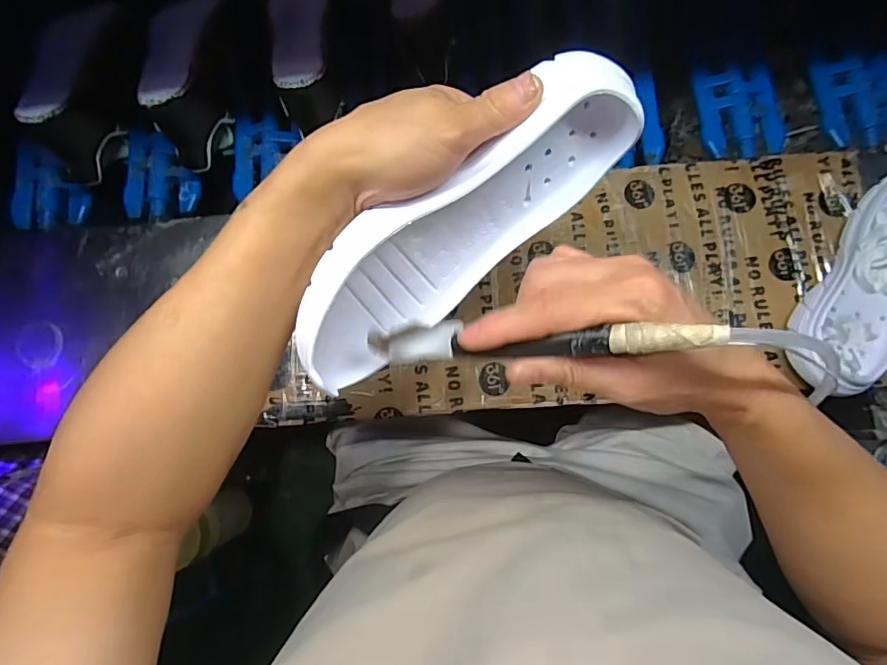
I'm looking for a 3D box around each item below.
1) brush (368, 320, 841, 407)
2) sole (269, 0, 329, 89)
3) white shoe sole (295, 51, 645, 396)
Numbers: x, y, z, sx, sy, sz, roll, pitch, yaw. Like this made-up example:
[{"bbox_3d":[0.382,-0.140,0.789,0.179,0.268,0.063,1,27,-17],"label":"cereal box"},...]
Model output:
[{"bbox_3d":[0.058,0.009,0.254,0.221,0.025,0.030,0,79,30],"label":"brush"},{"bbox_3d":[-0.162,-0.337,0.567,0.071,0.013,0.178,-6,64,1],"label":"sole"},{"bbox_3d":[0.015,-0.064,0.321,0.252,0.096,0.048,-39,52,-4],"label":"white shoe sole"}]

